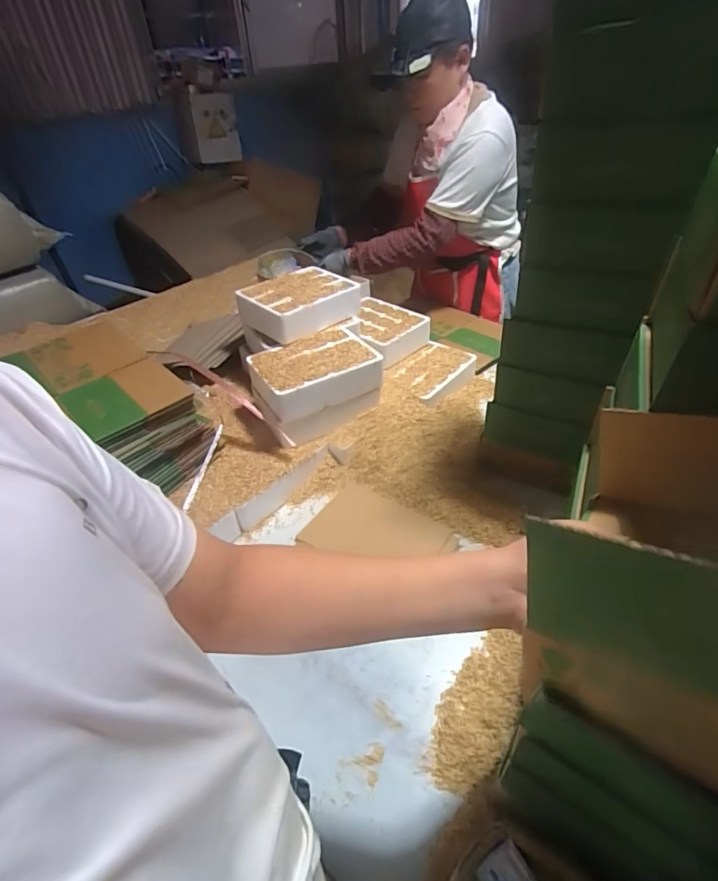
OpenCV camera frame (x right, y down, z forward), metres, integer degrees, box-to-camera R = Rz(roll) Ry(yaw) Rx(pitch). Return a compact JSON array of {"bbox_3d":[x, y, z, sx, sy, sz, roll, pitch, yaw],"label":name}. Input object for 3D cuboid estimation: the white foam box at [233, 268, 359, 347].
[{"bbox_3d":[-0.142,-0.329,1.123,0.229,0.080,0.182,-34,48,-30],"label":"white foam box"}]

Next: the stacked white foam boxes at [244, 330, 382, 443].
[{"bbox_3d":[-0.095,-0.133,1.029,0.239,0.109,0.196,-20,43,-18],"label":"stacked white foam boxes"}]

